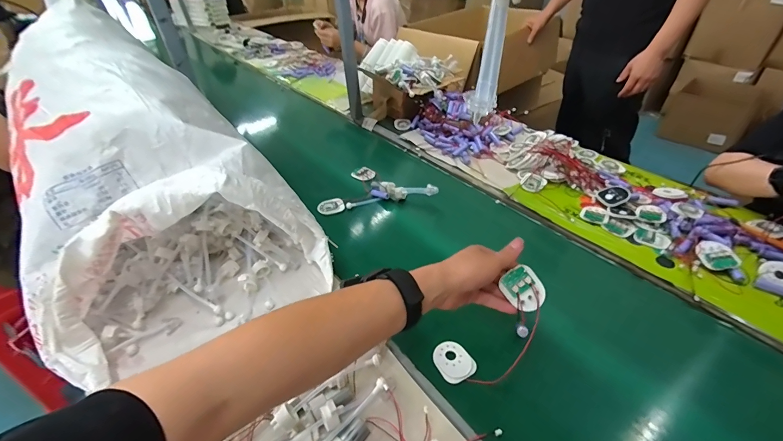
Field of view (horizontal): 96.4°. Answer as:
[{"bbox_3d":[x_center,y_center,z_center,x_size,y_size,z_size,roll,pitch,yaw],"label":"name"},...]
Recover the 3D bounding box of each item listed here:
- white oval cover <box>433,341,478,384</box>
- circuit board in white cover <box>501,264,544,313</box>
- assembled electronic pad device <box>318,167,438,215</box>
[{"bbox_3d":[0.084,0.191,0.478,0.046,0.007,0.056,-22,43,-21],"label":"white oval cover"},{"bbox_3d":[0.179,0.091,0.468,0.048,0.010,0.055,-41,72,-1],"label":"circuit board in white cover"},{"bbox_3d":[-0.037,-0.092,0.824,0.253,0.050,0.165,-5,40,-2],"label":"assembled electronic pad device"}]

